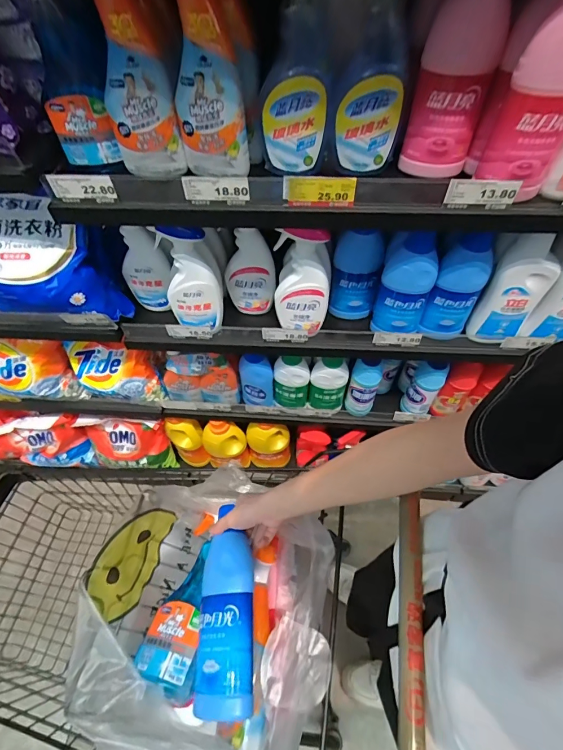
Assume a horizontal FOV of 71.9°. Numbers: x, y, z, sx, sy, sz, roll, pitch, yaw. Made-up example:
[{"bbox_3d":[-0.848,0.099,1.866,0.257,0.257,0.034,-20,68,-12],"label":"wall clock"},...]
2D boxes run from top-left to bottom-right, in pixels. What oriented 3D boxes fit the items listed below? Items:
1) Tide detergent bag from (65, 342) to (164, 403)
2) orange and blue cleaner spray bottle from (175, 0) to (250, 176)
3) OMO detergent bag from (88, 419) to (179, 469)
[{"bbox_3d":[-0.433,0.002,1.004,0.233,0.144,0.074,1,54,6],"label":"Tide detergent bag"},{"bbox_3d":[-0.097,-0.384,0.500,0.092,0.221,0.064,6,55,10],"label":"orange and blue cleaner spray bottle"},{"bbox_3d":[-0.479,0.229,1.219,0.274,0.252,0.080,-2,54,4],"label":"OMO detergent bag"}]

